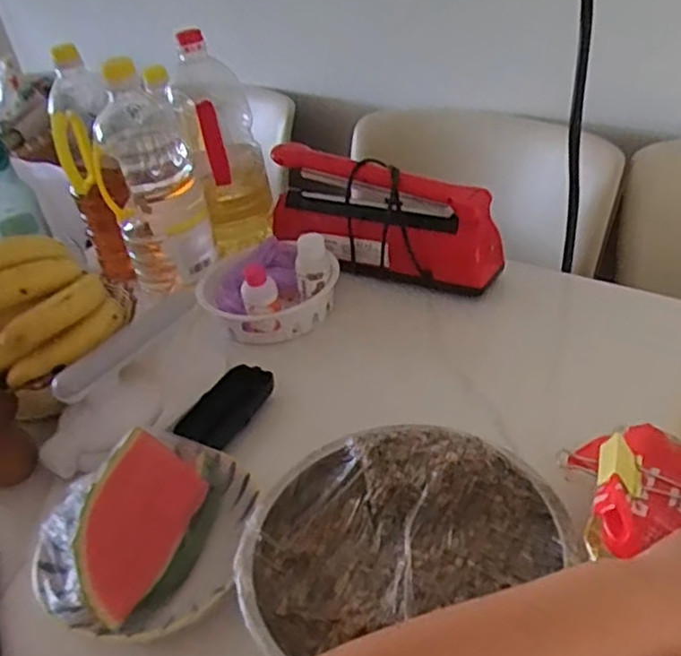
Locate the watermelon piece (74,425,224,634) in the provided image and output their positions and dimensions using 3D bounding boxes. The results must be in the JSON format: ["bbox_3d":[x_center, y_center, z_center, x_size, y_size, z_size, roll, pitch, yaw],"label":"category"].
[{"bbox_3d":[-0.151,0.152,0.518,0.087,0.063,0.143,5,40,18],"label":"watermelon piece"}]

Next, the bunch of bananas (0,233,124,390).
[{"bbox_3d":[-0.315,-0.008,0.676,0.187,0.119,0.126,-26,38,-23],"label":"bunch of bananas"}]

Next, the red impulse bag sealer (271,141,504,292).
[{"bbox_3d":[0.042,-0.130,0.809,0.287,0.129,0.088,17,42,32],"label":"red impulse bag sealer"}]

